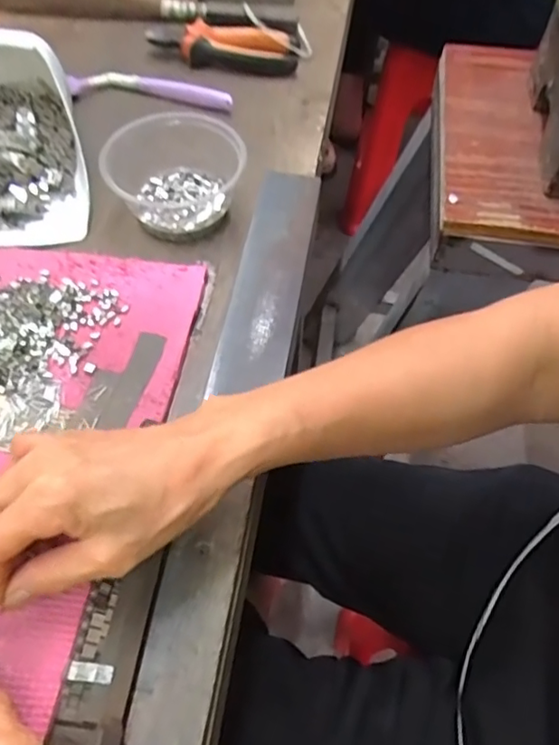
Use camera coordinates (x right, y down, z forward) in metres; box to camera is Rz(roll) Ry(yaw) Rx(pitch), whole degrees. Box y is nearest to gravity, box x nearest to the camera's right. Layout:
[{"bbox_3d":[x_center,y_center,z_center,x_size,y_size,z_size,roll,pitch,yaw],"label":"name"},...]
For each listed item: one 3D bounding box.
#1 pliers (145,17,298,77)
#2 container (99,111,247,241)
[{"bbox_3d":[-0.057,-0.326,0.585,0.146,0.025,0.055,10,58,6],"label":"pliers"},{"bbox_3d":[-0.083,-0.158,0.464,0.109,0.056,0.098,-3,57,-2],"label":"container"}]

